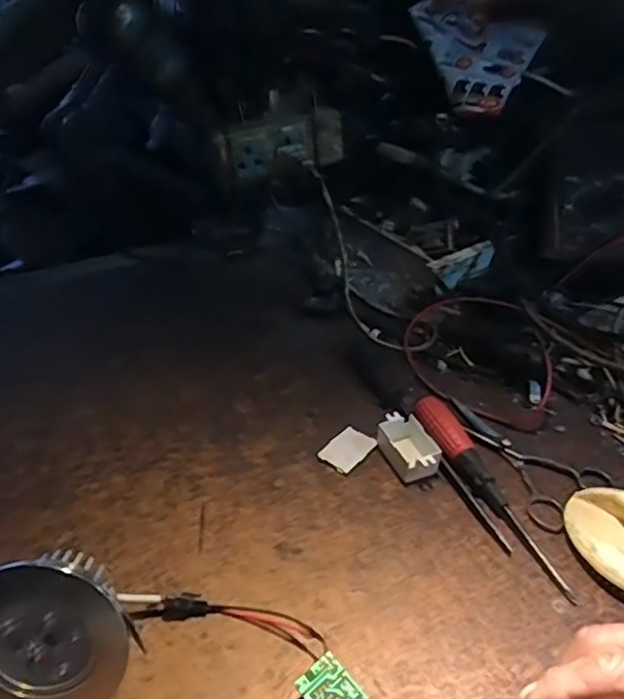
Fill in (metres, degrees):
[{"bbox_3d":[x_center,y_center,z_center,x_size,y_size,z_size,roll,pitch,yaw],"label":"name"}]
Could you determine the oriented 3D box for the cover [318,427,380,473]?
[{"bbox_3d":[0.026,0.072,0.461,0.027,0.004,0.039,27,46,30],"label":"cover"}]

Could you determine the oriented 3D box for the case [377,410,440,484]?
[{"bbox_3d":[0.068,0.068,0.449,0.032,0.020,0.051,-18,42,-21],"label":"case"}]

